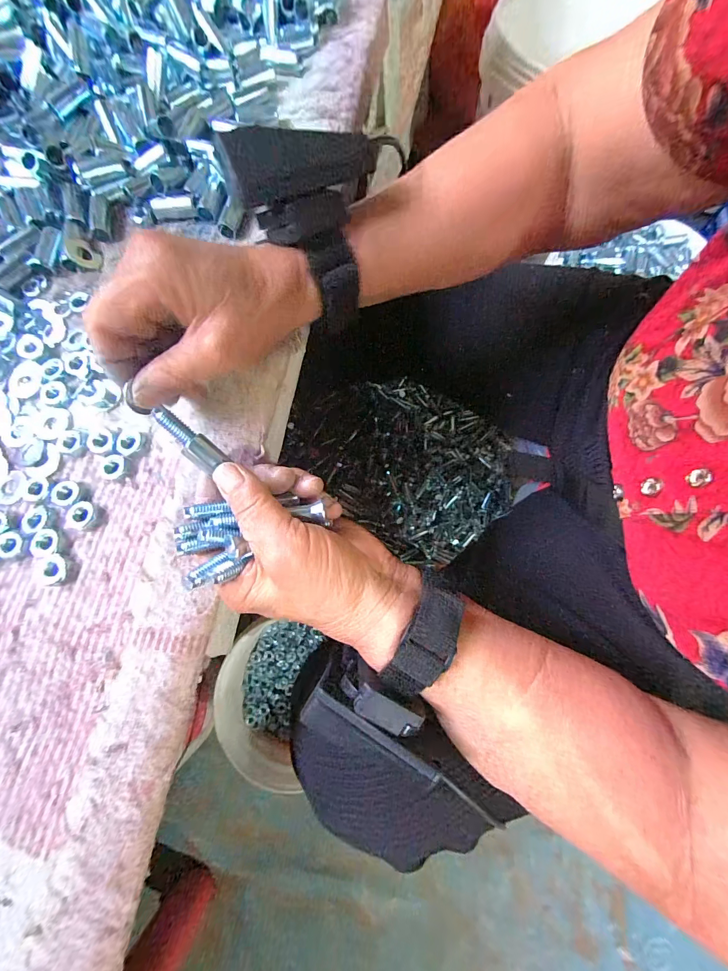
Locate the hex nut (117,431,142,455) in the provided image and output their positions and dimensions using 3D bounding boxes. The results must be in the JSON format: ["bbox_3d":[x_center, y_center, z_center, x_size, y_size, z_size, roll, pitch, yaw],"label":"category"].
[{"bbox_3d":[-0.148,-0.027,0.225,0.012,0.004,0.016,10,75,3],"label":"hex nut"}]

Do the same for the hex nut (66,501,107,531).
[{"bbox_3d":[-0.166,0.018,0.211,0.020,0.006,0.016,13,75,4],"label":"hex nut"}]

